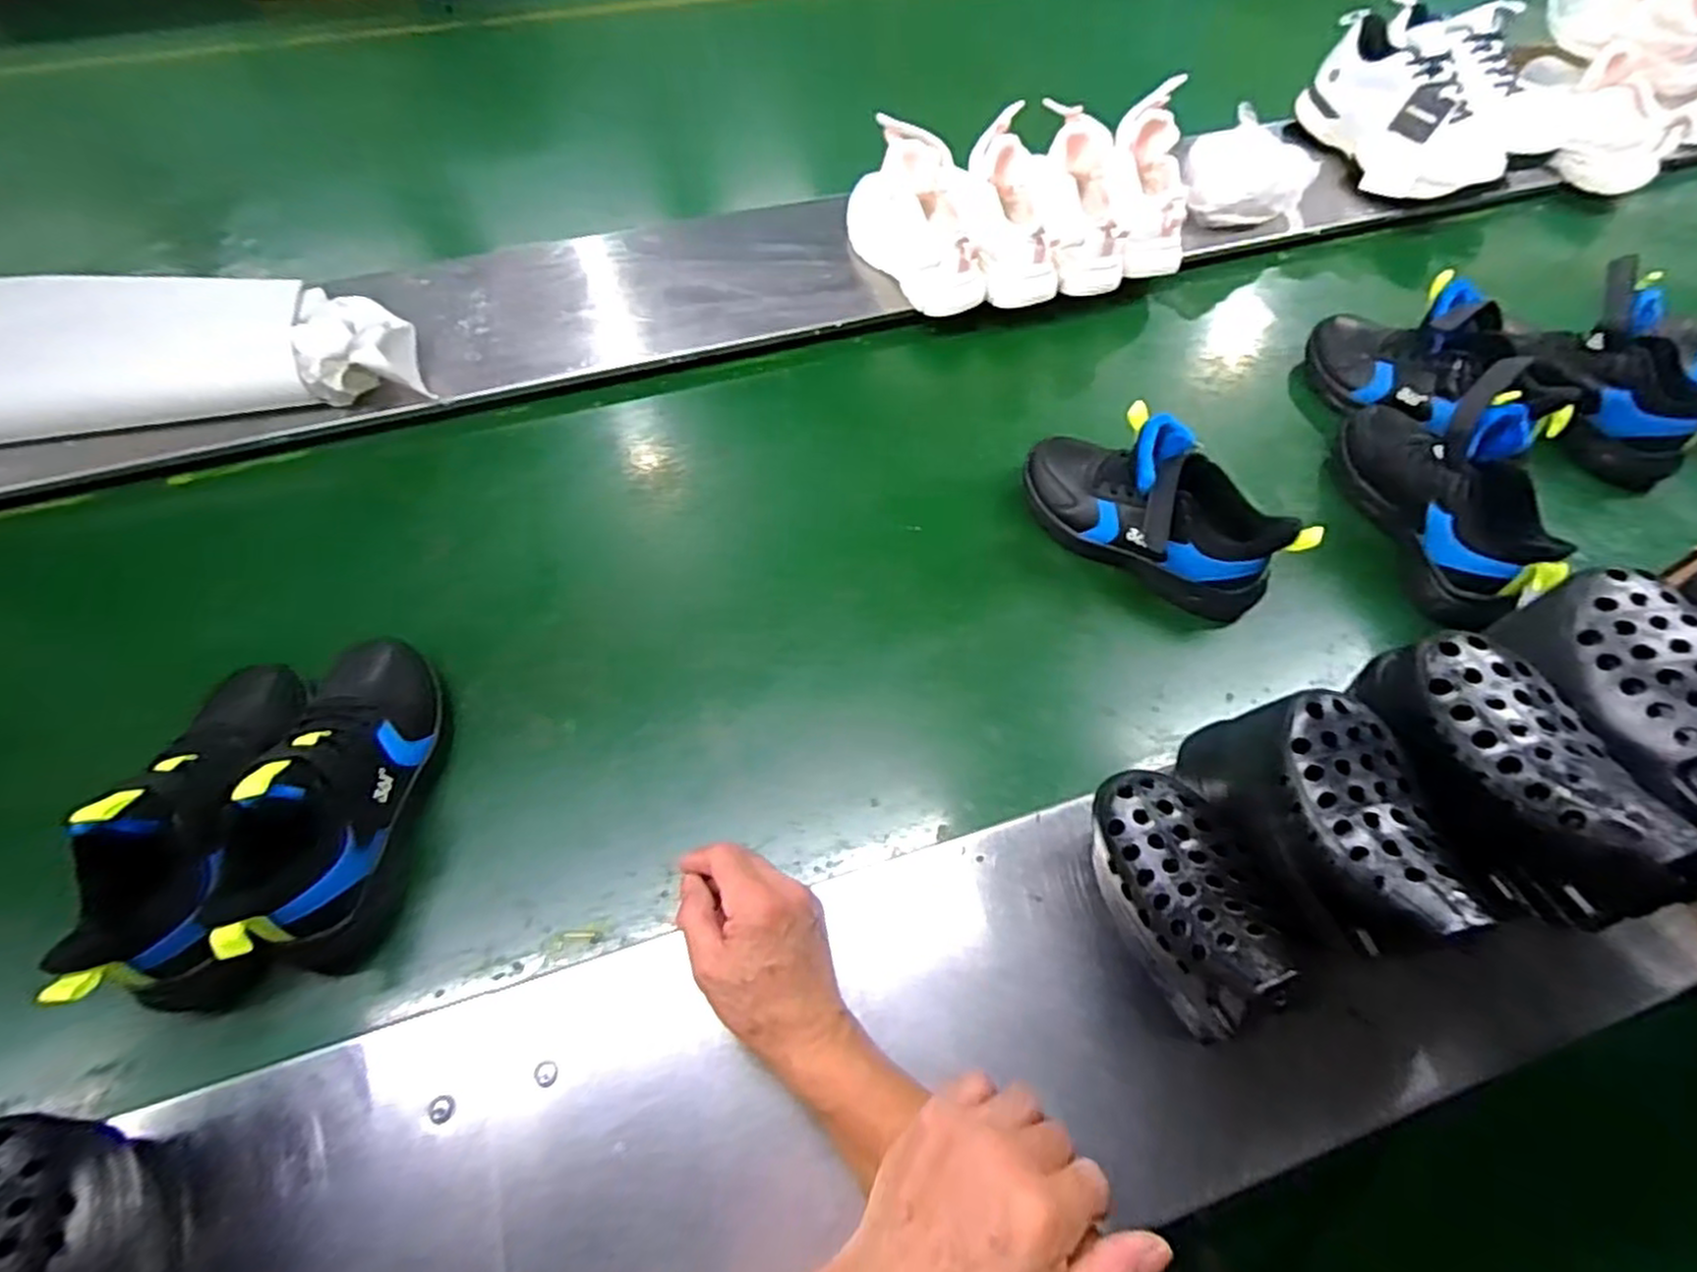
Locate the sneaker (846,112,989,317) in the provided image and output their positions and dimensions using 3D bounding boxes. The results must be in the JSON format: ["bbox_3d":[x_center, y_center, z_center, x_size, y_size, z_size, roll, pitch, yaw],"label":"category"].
[{"bbox_3d":[0.076,-0.460,0.807,0.110,0.133,0.185,-16,63,-10],"label":"sneaker"}]

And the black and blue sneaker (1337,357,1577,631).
[{"bbox_3d":[0.544,-0.136,0.656,0.082,0.141,0.246,-1,59,-2],"label":"black and blue sneaker"}]

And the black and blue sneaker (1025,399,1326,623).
[{"bbox_3d":[0.265,-0.115,0.637,0.089,0.132,0.227,-35,66,-20],"label":"black and blue sneaker"}]

